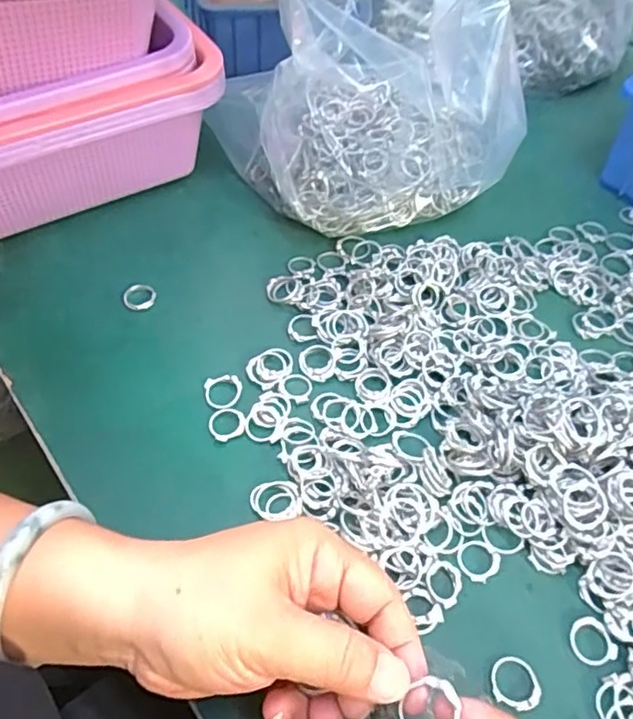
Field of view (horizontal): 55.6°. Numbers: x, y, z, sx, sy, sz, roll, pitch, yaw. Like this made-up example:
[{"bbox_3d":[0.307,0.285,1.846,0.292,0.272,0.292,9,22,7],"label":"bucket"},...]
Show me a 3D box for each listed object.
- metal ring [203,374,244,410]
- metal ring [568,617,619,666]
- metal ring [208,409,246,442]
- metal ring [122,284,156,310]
[{"bbox_3d":[-0.055,0.019,0.358,0.023,0.004,0.023,1,52,-1],"label":"metal ring"},{"bbox_3d":[0.128,0.130,0.279,0.019,0.004,0.020,1,52,-1],"label":"metal ring"},{"bbox_3d":[-0.052,0.036,0.344,0.020,0.004,0.019,1,52,-1],"label":"metal ring"},{"bbox_3d":[-0.120,-0.043,0.405,0.021,0.004,0.021,1,52,-1],"label":"metal ring"}]

